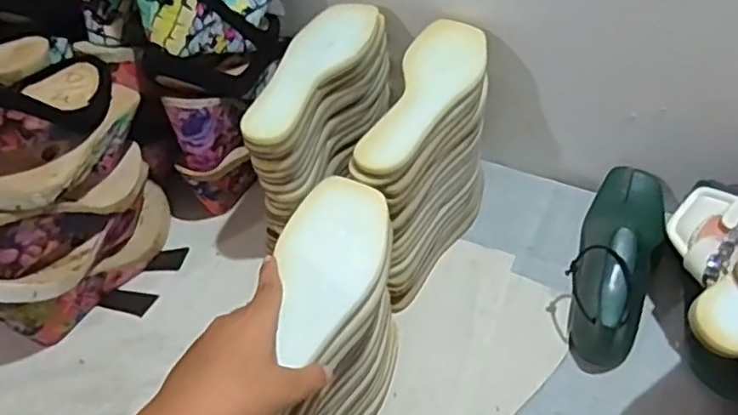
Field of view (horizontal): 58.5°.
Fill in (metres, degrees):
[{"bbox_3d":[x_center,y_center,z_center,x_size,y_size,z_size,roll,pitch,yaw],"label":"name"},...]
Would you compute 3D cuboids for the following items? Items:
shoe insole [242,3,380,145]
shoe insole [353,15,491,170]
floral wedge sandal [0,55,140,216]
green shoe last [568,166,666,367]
[{"bbox_3d":[-0.064,-0.149,0.700,0.071,0.013,0.229,21,55,14],"label":"shoe insole"},{"bbox_3d":[0.061,-0.115,0.655,0.081,0.013,0.227,12,52,16],"label":"shoe insole"},{"bbox_3d":[-0.318,-0.068,0.594,0.076,0.126,0.255,10,13,12],"label":"floral wedge sandal"},{"bbox_3d":[0.268,0.049,0.702,0.075,0.091,0.239,14,50,15],"label":"green shoe last"}]

